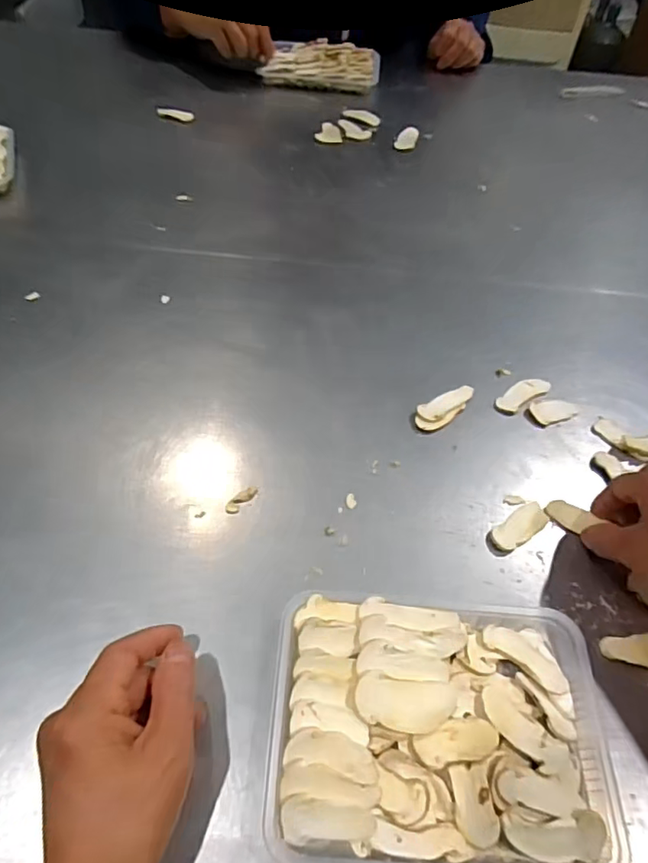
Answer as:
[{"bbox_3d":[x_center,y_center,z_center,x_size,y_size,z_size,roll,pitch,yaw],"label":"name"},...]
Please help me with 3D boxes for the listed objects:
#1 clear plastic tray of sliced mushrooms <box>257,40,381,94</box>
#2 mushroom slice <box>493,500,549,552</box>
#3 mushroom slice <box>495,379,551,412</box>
[{"bbox_3d":[-0.002,-0.563,0.823,0.171,0.032,0.112,9,54,3],"label":"clear plastic tray of sliced mushrooms"},{"bbox_3d":[0.143,0.069,0.391,0.051,0.004,0.021,-30,61,-23],"label":"mushroom slice"},{"bbox_3d":[0.173,-0.033,0.468,0.053,0.007,0.021,-26,60,-21],"label":"mushroom slice"}]

